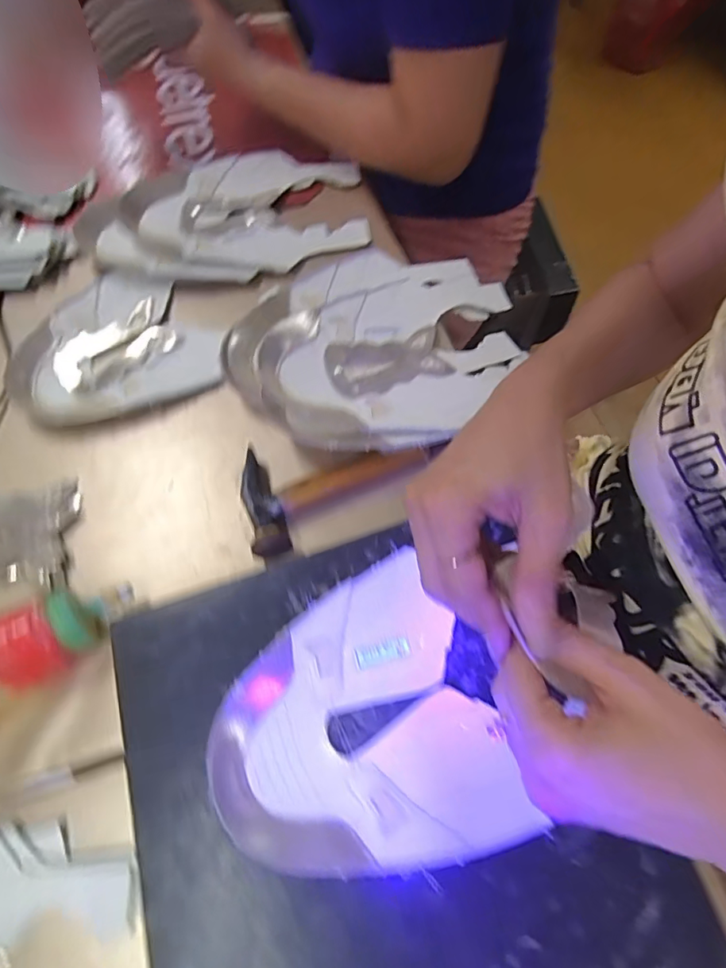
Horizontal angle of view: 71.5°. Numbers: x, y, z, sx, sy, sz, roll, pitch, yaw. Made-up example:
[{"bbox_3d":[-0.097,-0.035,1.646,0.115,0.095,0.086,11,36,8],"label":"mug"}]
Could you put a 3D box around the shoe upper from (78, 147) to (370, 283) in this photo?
[{"bbox_3d":[-0.147,-0.291,0.543,0.289,0.024,0.180,-7,65,-1],"label":"shoe upper"}]

